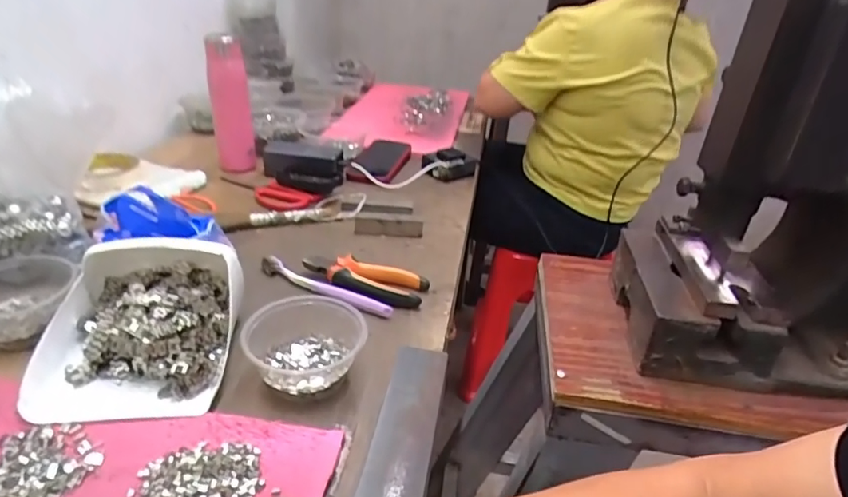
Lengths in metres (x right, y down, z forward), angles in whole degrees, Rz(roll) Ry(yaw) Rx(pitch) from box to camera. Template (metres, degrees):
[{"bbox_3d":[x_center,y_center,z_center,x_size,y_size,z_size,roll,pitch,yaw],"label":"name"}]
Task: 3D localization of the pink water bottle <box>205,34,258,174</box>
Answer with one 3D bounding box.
[{"bbox_3d":[-0.322,-0.242,0.875,0.064,0.218,0.060,-9,31,-22],"label":"pink water bottle"}]

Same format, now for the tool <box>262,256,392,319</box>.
[{"bbox_3d":[-0.119,0.043,0.606,0.183,0.018,0.020,18,32,25],"label":"tool"}]

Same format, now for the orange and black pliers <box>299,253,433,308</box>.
[{"bbox_3d":[-0.072,0.037,0.617,0.146,0.024,0.061,14,30,18],"label":"orange and black pliers"}]

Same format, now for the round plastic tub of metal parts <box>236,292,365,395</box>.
[{"bbox_3d":[-0.109,0.086,0.481,0.107,0.047,0.095,-1,29,-9],"label":"round plastic tub of metal parts"}]

